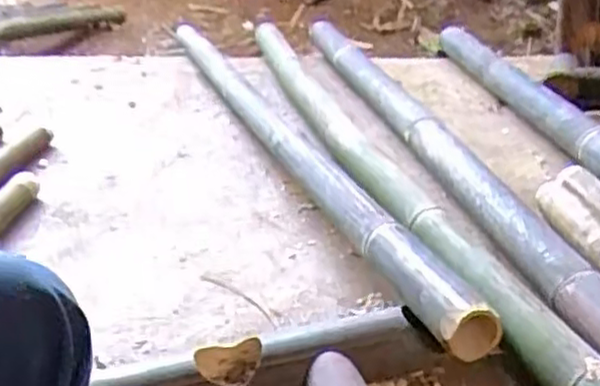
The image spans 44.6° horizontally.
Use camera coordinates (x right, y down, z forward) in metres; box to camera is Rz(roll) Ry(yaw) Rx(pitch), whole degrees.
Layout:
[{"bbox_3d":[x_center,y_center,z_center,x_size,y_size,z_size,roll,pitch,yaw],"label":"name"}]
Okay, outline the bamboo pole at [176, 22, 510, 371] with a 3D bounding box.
[{"bbox_3d":[-0.044,-0.134,1.389,0.083,0.092,1.461,-16,30,-14],"label":"bamboo pole"}]

